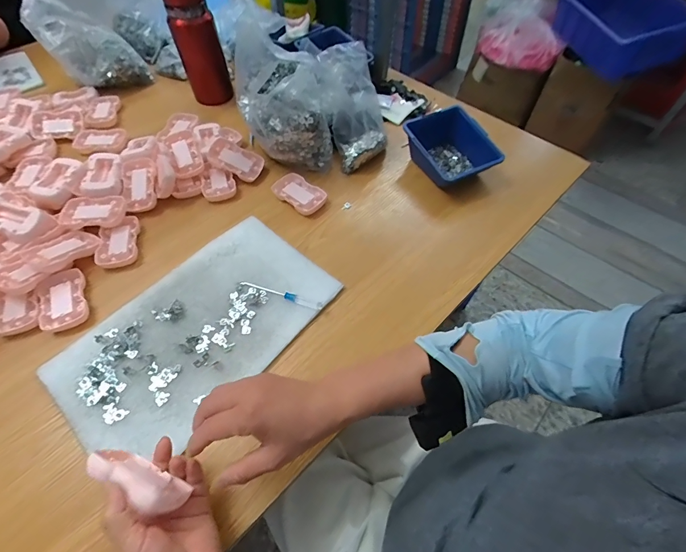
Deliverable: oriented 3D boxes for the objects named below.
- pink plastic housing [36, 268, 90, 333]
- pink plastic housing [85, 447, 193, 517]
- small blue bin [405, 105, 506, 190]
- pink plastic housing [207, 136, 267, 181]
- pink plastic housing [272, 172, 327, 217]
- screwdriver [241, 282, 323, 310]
[{"bbox_3d":[-0.381,0.030,0.471,0.055,0.010,0.088,-26,62,-16],"label":"pink plastic housing"},{"bbox_3d":[-0.179,0.178,0.302,0.086,0.052,0.021,21,60,12],"label":"pink plastic housing"},{"bbox_3d":[0.181,-0.213,0.595,0.108,0.086,0.147,-26,62,-16],"label":"small blue bin"},{"bbox_3d":[-0.186,-0.204,0.599,0.093,0.012,0.054,26,72,-12],"label":"pink plastic housing"},{"bbox_3d":[-0.073,-0.138,0.578,0.089,0.017,0.054,35,63,19],"label":"pink plastic housing"},{"bbox_3d":[-0.084,0.024,0.471,0.119,0.006,0.011,18,59,10],"label":"screwdriver"}]

